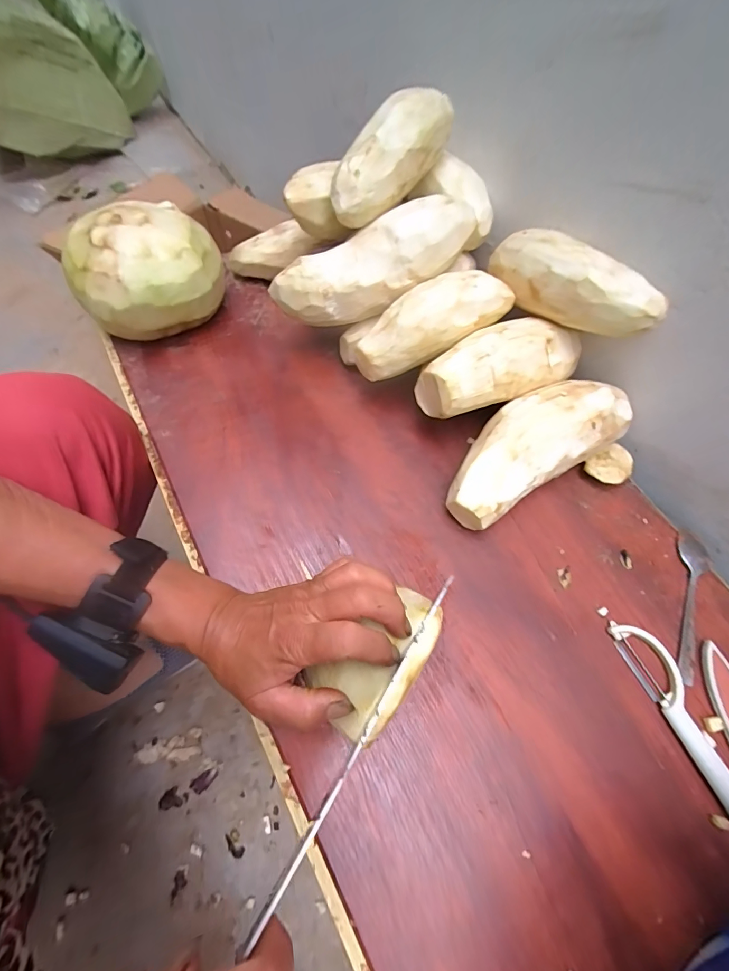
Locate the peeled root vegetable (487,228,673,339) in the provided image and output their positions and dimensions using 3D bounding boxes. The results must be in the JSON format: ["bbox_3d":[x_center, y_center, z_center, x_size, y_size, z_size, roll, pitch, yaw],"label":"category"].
[{"bbox_3d":[0.175,-0.178,0.351,0.157,0.051,0.049,39,65,17],"label":"peeled root vegetable"}]

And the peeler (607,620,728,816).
[{"bbox_3d":[0.242,0.171,0.306,0.031,0.009,0.142,-22,68,-12],"label":"peeler"}]

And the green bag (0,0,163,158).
[{"bbox_3d":[-0.759,-1.013,0.988,0.304,0.294,0.518,15,61,4],"label":"green bag"}]

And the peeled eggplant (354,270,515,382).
[{"bbox_3d":[0.057,-0.152,0.365,0.151,0.042,0.059,-27,68,6],"label":"peeled eggplant"}]

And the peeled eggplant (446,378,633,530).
[{"bbox_3d":[0.145,-0.033,0.362,0.179,0.081,0.074,-28,66,-18],"label":"peeled eggplant"}]

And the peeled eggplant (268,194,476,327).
[{"bbox_3d":[0.007,-0.205,0.375,0.192,0.062,0.055,-23,67,7],"label":"peeled eggplant"}]

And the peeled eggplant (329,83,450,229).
[{"bbox_3d":[0.021,-0.297,0.359,0.054,0.043,0.145,40,86,15],"label":"peeled eggplant"}]

